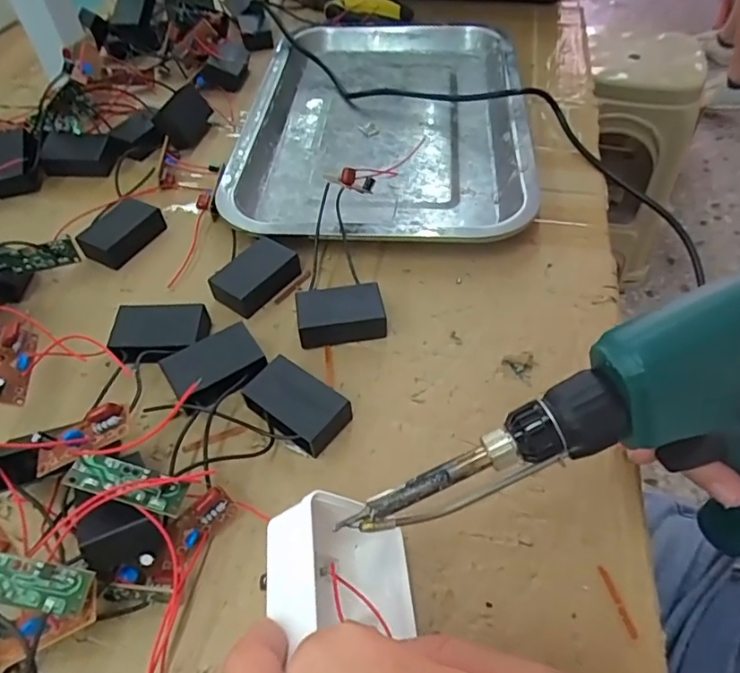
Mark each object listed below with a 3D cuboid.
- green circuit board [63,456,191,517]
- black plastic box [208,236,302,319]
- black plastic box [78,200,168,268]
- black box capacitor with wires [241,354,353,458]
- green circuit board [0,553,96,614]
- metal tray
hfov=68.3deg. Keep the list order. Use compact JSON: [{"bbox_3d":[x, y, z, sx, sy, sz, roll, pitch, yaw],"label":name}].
[{"bbox_3d":[-0.095,0.058,0.216,0.044,0.005,0.016,20,53,-6],"label":"green circuit board"},{"bbox_3d":[-0.069,-0.037,0.327,0.032,0.017,0.048,36,61,27],"label":"black plastic box"},{"bbox_3d":[-0.163,-0.069,0.358,0.029,0.019,0.049,27,57,22],"label":"black plastic box"},{"bbox_3d":[-0.036,0.034,0.270,0.049,0.017,0.028,30,58,23],"label":"black box capacitor with wires"},{"bbox_3d":[-0.122,0.086,0.191,0.044,0.006,0.014,18,51,-13],"label":"green circuit board"},{"bbox_3d":[0.012,-0.174,0.427,0.209,0.021,0.299,2,51,3],"label":"metal tray"}]

